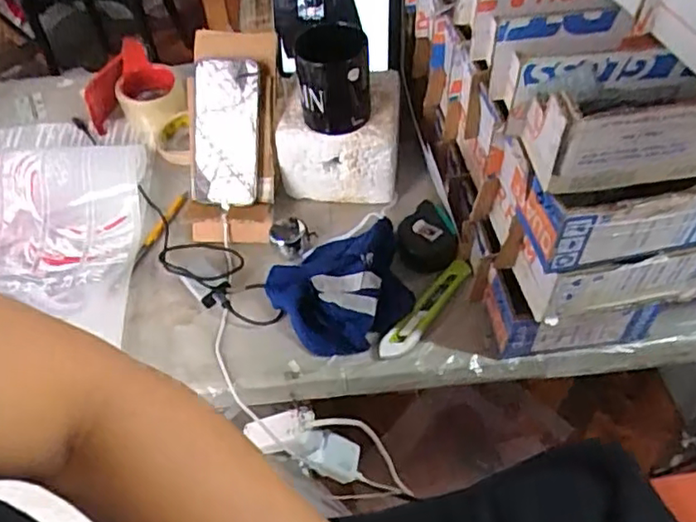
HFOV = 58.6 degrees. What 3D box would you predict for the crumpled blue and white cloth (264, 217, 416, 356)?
[{"bbox_3d":[-0.001,0.027,0.683,0.155,0.053,0.140,-25,54,-15],"label":"crumpled blue and white cloth"}]

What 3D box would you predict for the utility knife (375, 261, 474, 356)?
[{"bbox_3d":[0.087,0.049,0.682,0.026,0.018,0.157,30,59,24],"label":"utility knife"}]

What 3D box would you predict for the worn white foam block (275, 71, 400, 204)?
[{"bbox_3d":[-0.010,-0.159,0.799,0.147,0.108,0.129,0,51,4],"label":"worn white foam block"}]

